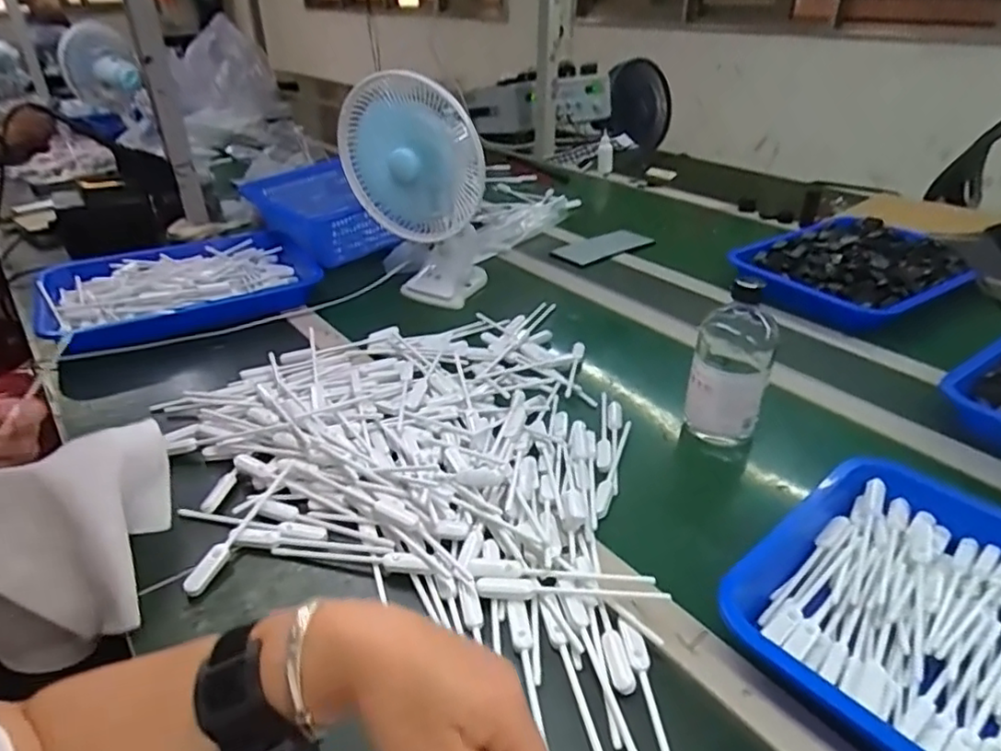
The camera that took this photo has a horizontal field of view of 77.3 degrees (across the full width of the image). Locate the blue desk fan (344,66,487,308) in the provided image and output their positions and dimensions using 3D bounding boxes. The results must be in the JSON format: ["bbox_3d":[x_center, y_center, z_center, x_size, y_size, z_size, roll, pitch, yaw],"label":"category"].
[{"bbox_3d":[-0.125,-0.278,0.927,0.191,0.291,0.215,-5,33,-6],"label":"blue desk fan"}]

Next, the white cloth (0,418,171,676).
[{"bbox_3d":[-0.327,0.123,0.488,0.152,0.131,0.115,-25,40,-33],"label":"white cloth"}]

